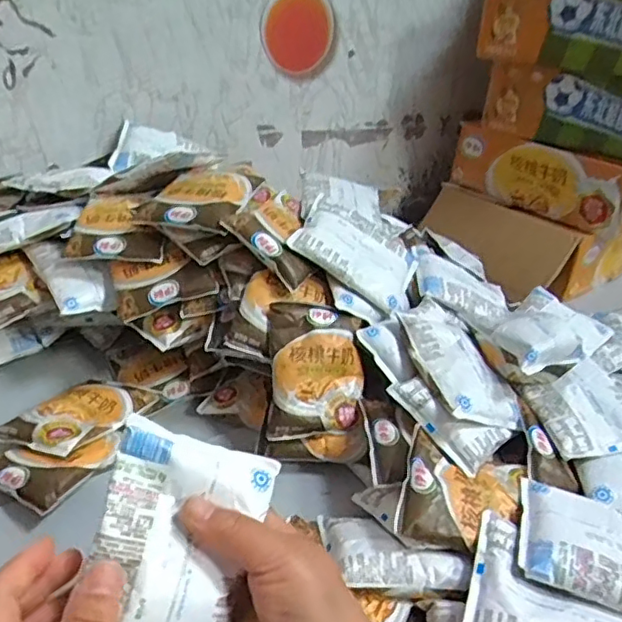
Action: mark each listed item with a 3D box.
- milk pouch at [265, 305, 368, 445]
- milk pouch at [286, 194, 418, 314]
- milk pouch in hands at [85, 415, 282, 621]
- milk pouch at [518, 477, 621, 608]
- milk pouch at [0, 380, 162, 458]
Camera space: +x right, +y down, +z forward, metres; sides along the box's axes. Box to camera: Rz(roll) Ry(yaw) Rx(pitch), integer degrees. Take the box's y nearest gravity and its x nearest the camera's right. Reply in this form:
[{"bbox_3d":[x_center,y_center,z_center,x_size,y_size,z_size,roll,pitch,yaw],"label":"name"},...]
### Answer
[{"bbox_3d":[0.007,0.052,0.552,0.089,0.122,0.020,2,-13,-12],"label":"milk pouch"},{"bbox_3d":[0.050,-0.057,0.612,0.131,0.024,0.091,35,54,-4],"label":"milk pouch"},{"bbox_3d":[-0.076,0.133,0.341,0.095,0.020,0.121,23,60,-16],"label":"milk pouch in hands"},{"bbox_3d":[0.226,0.170,0.417,0.152,0.020,0.090,15,31,16],"label":"milk pouch"},{"bbox_3d":[-0.218,0.093,0.568,0.088,0.022,0.124,18,32,21],"label":"milk pouch"}]

